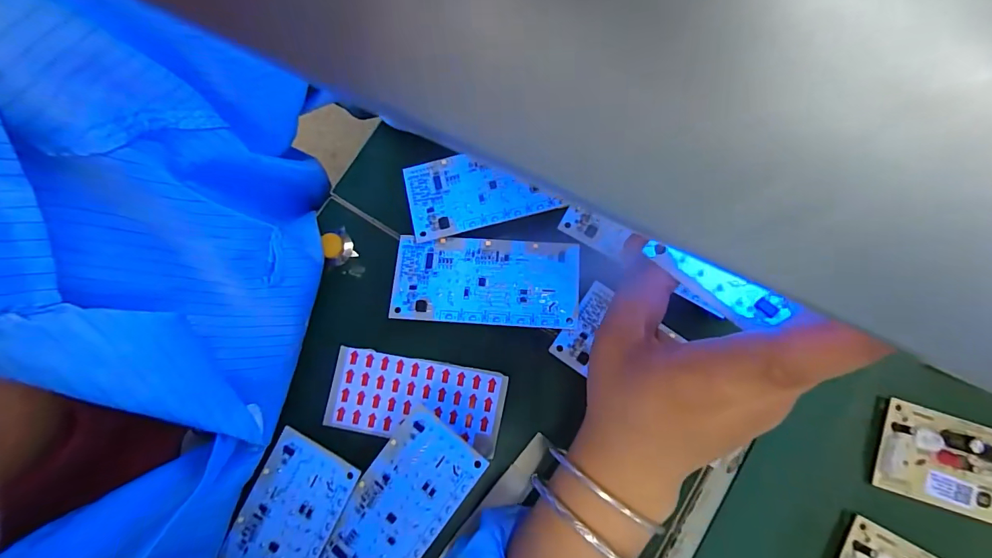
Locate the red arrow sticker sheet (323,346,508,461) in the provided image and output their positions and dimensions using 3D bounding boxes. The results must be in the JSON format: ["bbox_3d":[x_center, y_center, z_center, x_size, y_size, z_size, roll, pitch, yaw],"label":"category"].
[{"bbox_3d":[-0.051,0.077,0.282,0.109,0.006,0.050,10,81,1],"label":"red arrow sticker sheet"}]

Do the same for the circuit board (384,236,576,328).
[{"bbox_3d":[-0.007,0.001,0.276,0.114,0.004,0.055,3,73,3],"label":"circuit board"}]

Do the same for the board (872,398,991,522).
[{"bbox_3d":[0.295,0.116,0.267,0.113,0.019,0.054,18,81,2],"label":"board"}]

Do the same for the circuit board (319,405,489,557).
[{"bbox_3d":[-0.059,0.137,0.256,0.057,0.005,0.112,33,84,15],"label":"circuit board"}]

